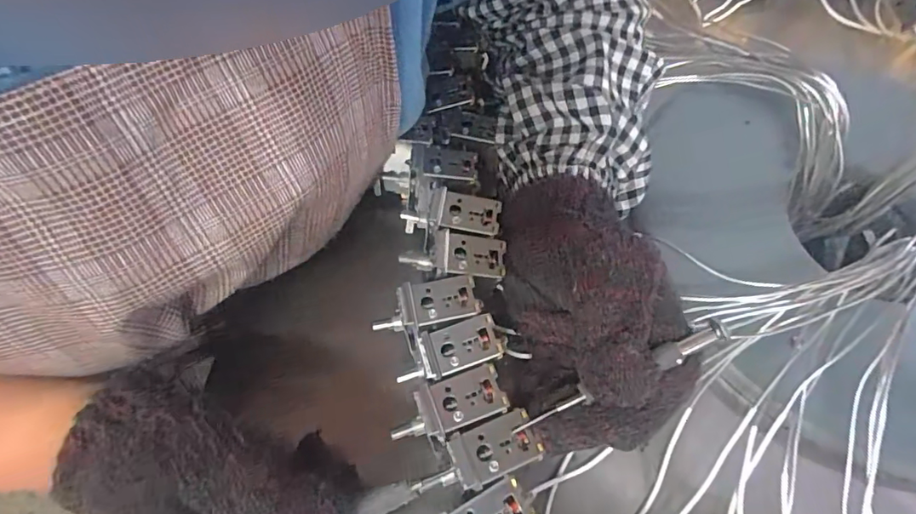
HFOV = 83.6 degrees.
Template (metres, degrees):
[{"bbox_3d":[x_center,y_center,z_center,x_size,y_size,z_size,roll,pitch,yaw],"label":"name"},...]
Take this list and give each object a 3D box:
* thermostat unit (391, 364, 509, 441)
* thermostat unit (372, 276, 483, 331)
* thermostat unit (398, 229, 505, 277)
[{"bbox_3d":[-0.005,0.069,0.232,0.050,0.017,0.023,-17,62,-11],"label":"thermostat unit"},{"bbox_3d":[-0.017,0.025,0.254,0.053,0.017,0.022,-15,61,4],"label":"thermostat unit"},{"bbox_3d":[-0.004,0.000,0.265,0.050,0.018,0.022,1,60,-1],"label":"thermostat unit"}]

